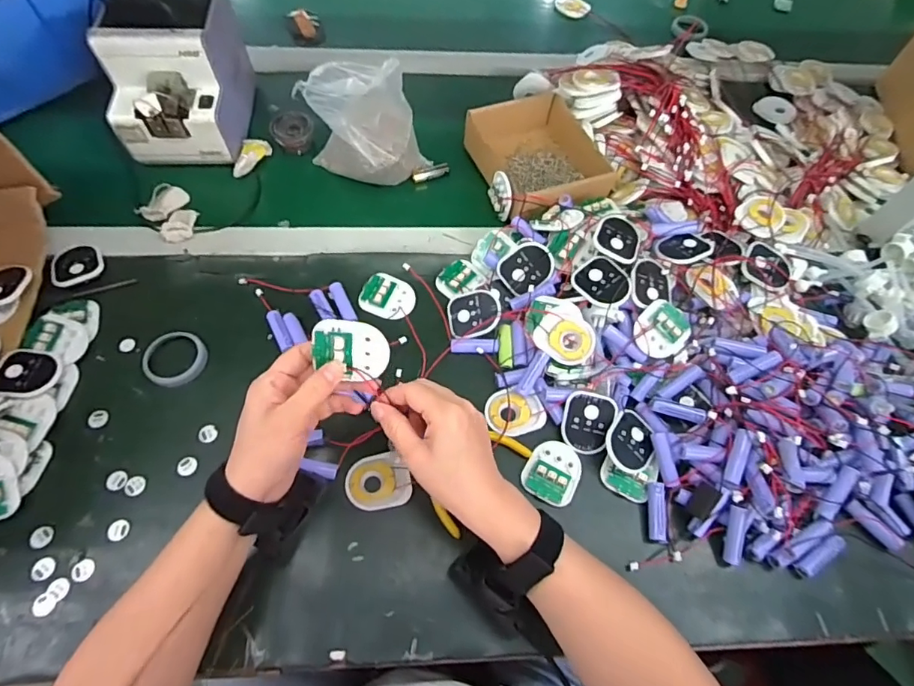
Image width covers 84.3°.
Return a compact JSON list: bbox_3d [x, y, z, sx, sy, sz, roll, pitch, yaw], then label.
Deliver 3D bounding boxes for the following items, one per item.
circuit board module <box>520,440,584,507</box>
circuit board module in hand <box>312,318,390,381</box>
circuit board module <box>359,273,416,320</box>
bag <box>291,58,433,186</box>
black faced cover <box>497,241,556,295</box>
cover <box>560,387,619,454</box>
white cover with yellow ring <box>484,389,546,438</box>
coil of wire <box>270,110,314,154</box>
[{"bbox_3d":[0.092,0.121,0.478,0.050,0.010,0.060,28,64,11],"label":"circuit board module"},{"bbox_3d":[-0.081,0.005,0.386,0.057,0.044,0.011,10,15,-11],"label":"circuit board module in hand"},{"bbox_3d":[-0.077,-0.052,0.555,0.062,0.013,0.055,31,65,12],"label":"circuit board module"},{"bbox_3d":[-0.103,-0.244,0.580,0.140,0.148,0.076,-6,63,-7],"label":"bag"},{"bbox_3d":[0.074,-0.082,0.547,0.062,0.009,0.047,-38,92,14],"label":"black faced cover"},{"bbox_3d":[0.126,0.076,0.489,0.045,0.016,0.058,23,89,5],"label":"cover"},{"bbox_3d":[0.058,0.069,0.503,0.055,0.013,0.046,-15,64,-11],"label":"white cover with yellow ring"},{"bbox_3d":[-0.213,-0.272,0.657,0.050,0.036,0.049,2,62,-3],"label":"coil of wire"}]

